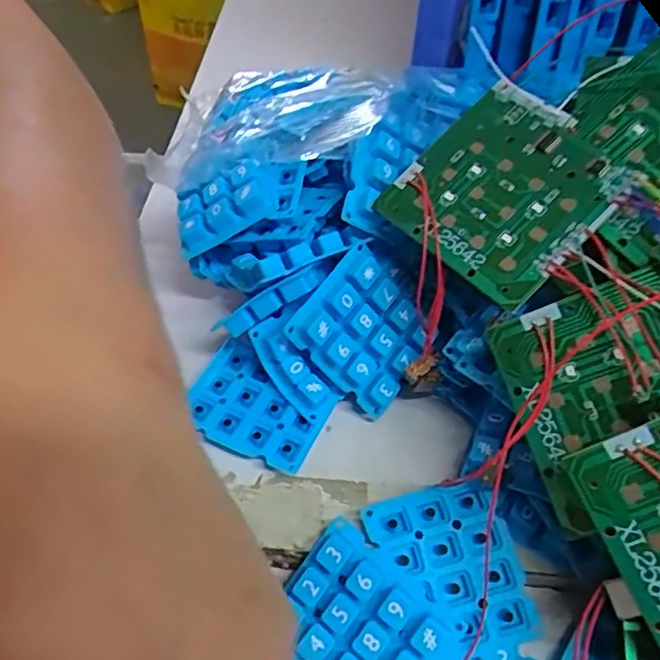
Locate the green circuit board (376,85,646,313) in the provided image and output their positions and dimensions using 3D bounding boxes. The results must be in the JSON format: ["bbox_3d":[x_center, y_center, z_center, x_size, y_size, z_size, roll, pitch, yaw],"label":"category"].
[{"bbox_3d":[0.065,-0.054,0.239,0.073,0.005,0.072,-45,58,-5],"label":"green circuit board"}]

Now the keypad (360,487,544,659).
[{"bbox_3d":[0.044,0.088,0.233,0.051,0.007,0.057,-13,66,-5],"label":"keypad"}]

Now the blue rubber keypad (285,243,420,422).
[{"bbox_3d":[0.015,0.002,0.265,0.057,0.012,0.047,46,78,-20],"label":"blue rubber keypad"}]

